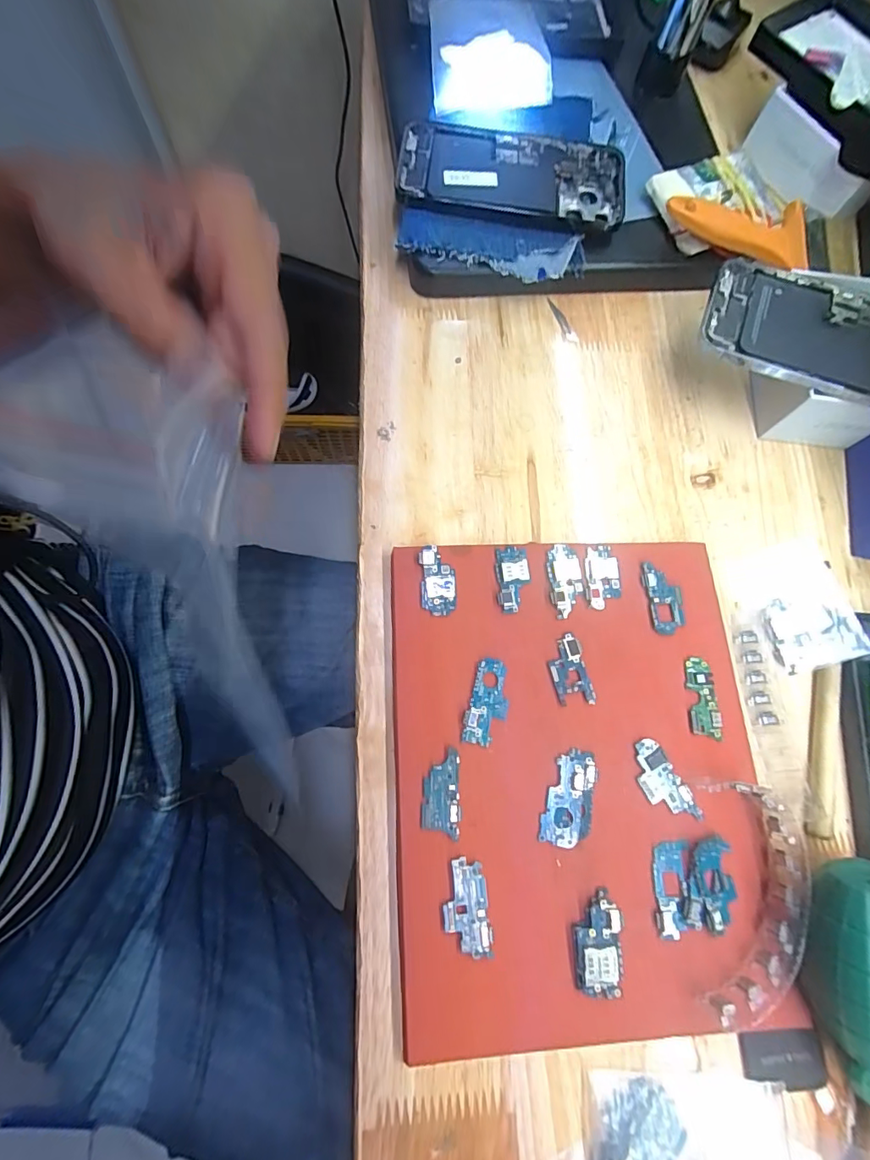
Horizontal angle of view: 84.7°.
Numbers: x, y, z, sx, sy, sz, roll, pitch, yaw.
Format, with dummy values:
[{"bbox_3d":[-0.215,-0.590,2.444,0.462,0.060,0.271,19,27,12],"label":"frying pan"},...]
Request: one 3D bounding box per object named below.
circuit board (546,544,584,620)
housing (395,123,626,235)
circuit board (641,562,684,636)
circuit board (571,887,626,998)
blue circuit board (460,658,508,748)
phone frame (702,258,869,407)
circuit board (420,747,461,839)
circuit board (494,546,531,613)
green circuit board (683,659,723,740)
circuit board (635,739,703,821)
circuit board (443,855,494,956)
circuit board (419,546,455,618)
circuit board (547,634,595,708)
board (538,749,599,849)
[{"bbox_3d":[0.077,0.000,0.280,0.020,0.004,0.043,-2,74,-4],"label":"circuit board"},{"bbox_3d":[0.056,-0.289,0.342,0.160,0.015,0.074,4,74,-1],"label":"housing"},{"bbox_3d":[0.136,0.010,0.282,0.021,0.004,0.043,-6,75,-5],"label":"circuit board"},{"bbox_3d":[0.079,0.176,0.230,0.023,0.007,0.042,0,74,-4],"label":"circuit board"},{"bbox_3d":[0.029,0.066,0.259,0.021,0.004,0.045,17,74,1],"label":"blue circuit board"},{"bbox_3d":[0.252,-0.153,0.299,0.157,0.010,0.082,20,74,2],"label":"phone frame"},{"bbox_3d":[0.003,0.109,0.245,0.019,0.004,0.041,2,74,-3],"label":"circuit board"},{"bbox_3d":[0.046,0.000,0.278,0.019,0.004,0.038,-1,74,-4],"label":"circuit board"},{"bbox_3d":[0.151,0.066,0.267,0.016,0.004,0.044,0,74,-4],"label":"green circuit board"},{"bbox_3d":[0.121,0.109,0.253,0.020,0.004,0.046,-30,78,-11],"label":"circuit board"},{"bbox_3d":[0.015,0.159,0.232,0.022,0.004,0.042,-7,75,-6],"label":"circuit board"},{"bbox_3d":[0.001,0.000,0.276,0.020,0.004,0.041,-3,74,-4],"label":"circuit board"},{"bbox_3d":[0.075,0.050,0.266,0.021,0.004,0.038,-11,75,-7],"label":"circuit board"},{"bbox_3d":[0.071,0.114,0.249,0.024,0.004,0.047,16,74,1],"label":"board"}]

